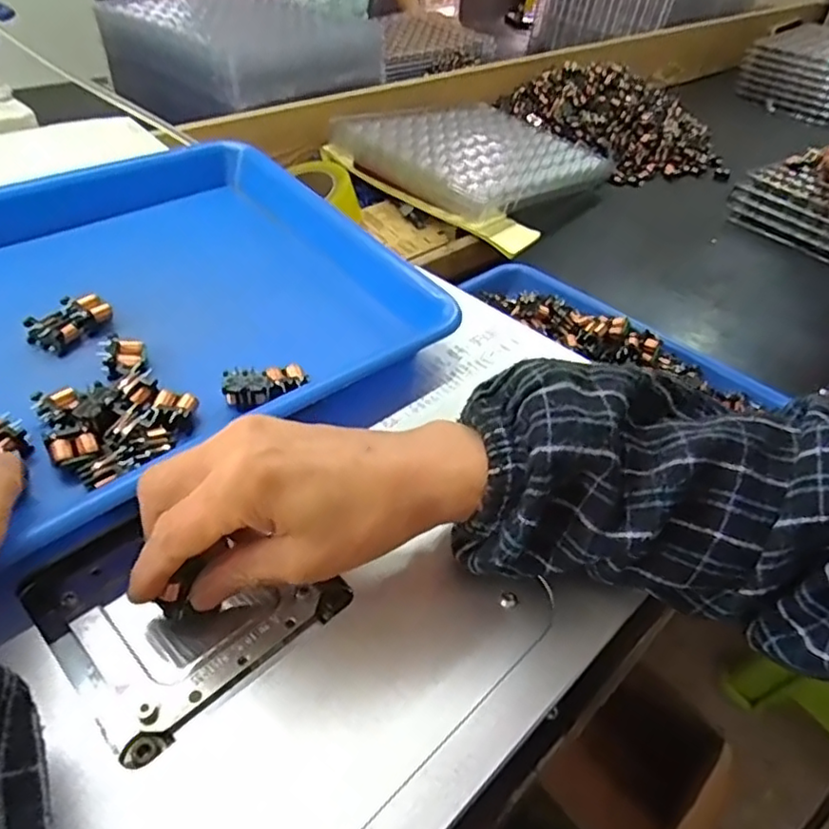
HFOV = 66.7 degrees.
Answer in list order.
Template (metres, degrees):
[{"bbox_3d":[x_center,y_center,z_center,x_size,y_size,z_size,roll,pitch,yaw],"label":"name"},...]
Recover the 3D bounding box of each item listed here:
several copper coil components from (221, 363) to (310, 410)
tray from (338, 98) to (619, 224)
[{"bbox_3d":[-0.078,-0.017,0.326,0.042,0.016,0.018,-17,46,-19],"label":"several copper coil components"},{"bbox_3d":[0.091,-0.354,0.846,0.249,0.033,0.348,36,44,21],"label":"tray"}]

